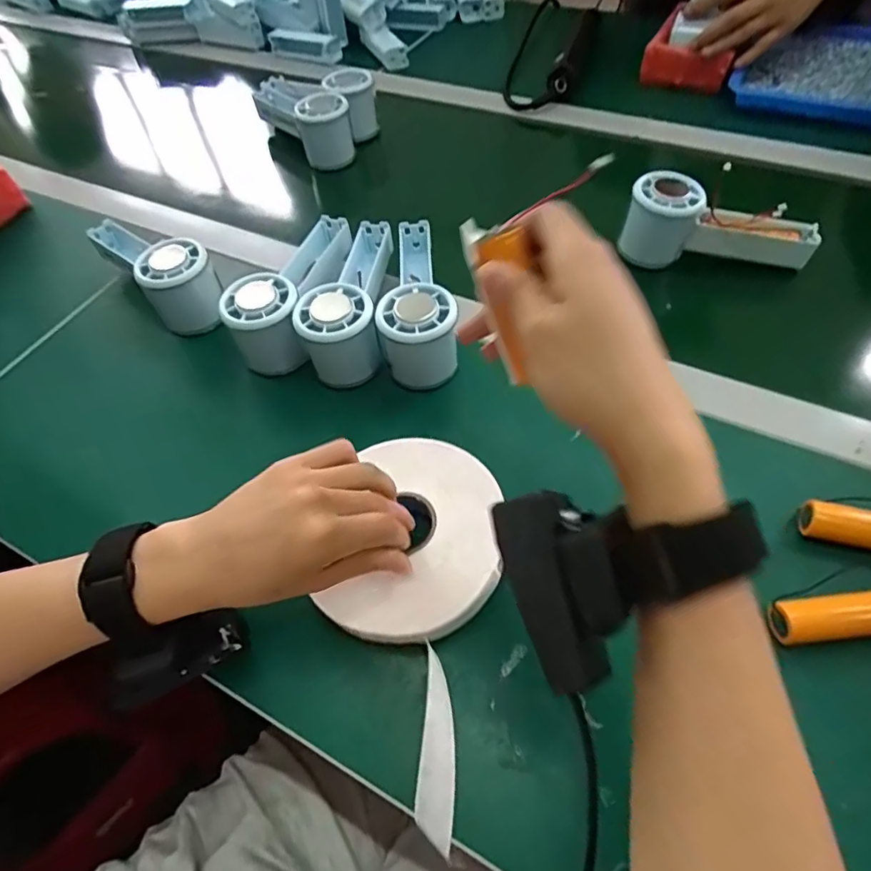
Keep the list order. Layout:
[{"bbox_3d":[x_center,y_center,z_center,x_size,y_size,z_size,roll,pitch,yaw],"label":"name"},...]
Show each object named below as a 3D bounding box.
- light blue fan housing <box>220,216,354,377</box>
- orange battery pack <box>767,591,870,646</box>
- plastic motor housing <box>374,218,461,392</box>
[{"bbox_3d":[-0.111,-0.121,0.452,0.059,0.063,0.153,12,58,13],"label":"light blue fan housing"},{"bbox_3d":[0.218,0.098,0.297,0.075,0.019,0.021,-6,56,1],"label":"orange battery pack"},{"bbox_3d":[-0.021,-0.112,0.440,0.051,0.059,0.150,-10,56,-1],"label":"plastic motor housing"}]

